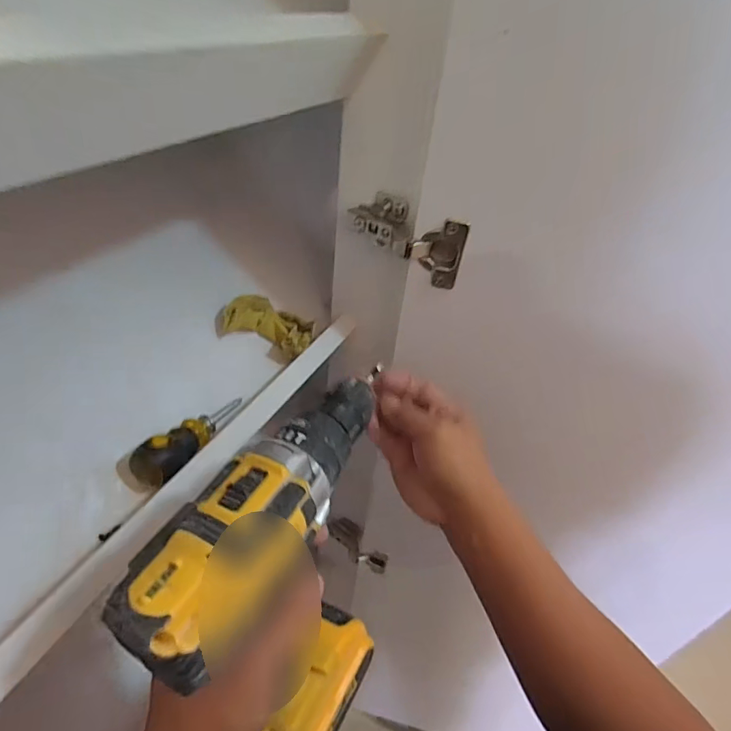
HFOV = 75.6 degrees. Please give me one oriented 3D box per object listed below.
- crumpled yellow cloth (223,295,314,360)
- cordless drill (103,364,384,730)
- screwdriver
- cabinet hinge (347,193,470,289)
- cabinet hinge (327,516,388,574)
[{"bbox_3d":[-0.092,-0.039,0.461,0.079,0.046,0.055,11,43,6],"label":"crumpled yellow cloth"},{"bbox_3d":[-0.047,0.135,0.309,0.078,0.215,0.198,11,41,31],"label":"cordless drill"},{"bbox_3d":[-0.131,0.055,0.368,0.030,0.027,0.110,20,29,15],"label":"screwdriver"},{"bbox_3d":[0.033,-0.111,0.410,0.107,0.052,0.041,35,51,28],"label":"cabinet hinge"},{"bbox_3d":[-0.012,0.277,0.732,0.107,0.029,0.039,34,50,27],"label":"cabinet hinge"}]

